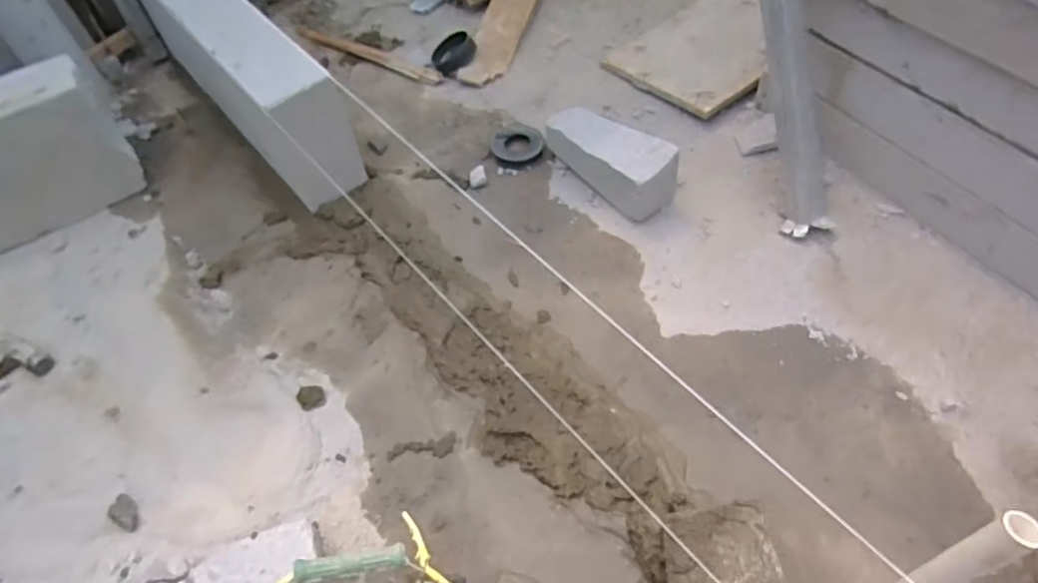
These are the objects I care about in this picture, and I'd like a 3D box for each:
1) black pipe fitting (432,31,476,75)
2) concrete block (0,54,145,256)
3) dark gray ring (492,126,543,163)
[{"bbox_3d":[-0.118,-0.432,1.173,0.081,0.047,0.073,-9,53,-1],"label":"black pipe fitting"},{"bbox_3d":[-0.731,-0.186,0.954,0.277,0.210,0.093,-26,55,-13],"label":"concrete block"},{"bbox_3d":[-0.002,-0.231,1.016,0.077,0.019,0.066,-5,53,2],"label":"dark gray ring"}]

